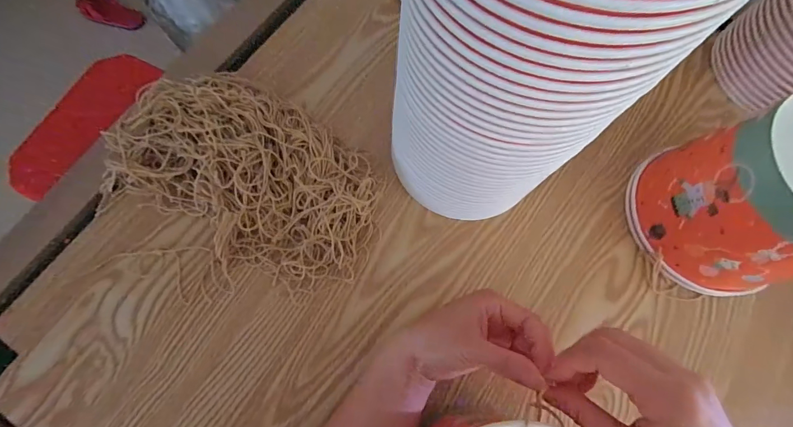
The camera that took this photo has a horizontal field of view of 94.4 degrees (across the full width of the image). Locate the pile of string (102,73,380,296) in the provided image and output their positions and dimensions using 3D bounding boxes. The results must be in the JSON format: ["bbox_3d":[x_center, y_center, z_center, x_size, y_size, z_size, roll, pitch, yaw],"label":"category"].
[{"bbox_3d":[-0.140,-0.033,0.360,0.251,0.058,0.171,34,76,7],"label":"pile of string"}]

